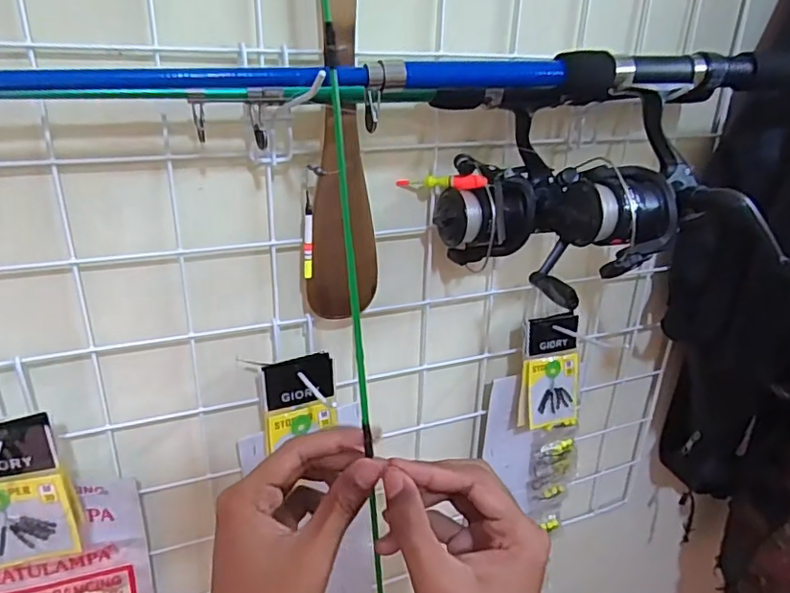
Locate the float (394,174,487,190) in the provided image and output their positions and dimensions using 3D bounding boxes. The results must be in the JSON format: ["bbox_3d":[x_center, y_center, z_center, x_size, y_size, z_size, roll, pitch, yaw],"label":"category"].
[{"bbox_3d":[0.033,-0.081,0.401,0.064,0.013,0.012,13,27,26],"label":"float"}]

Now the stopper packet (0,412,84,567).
[{"bbox_3d":[-0.221,0.117,0.335,0.053,0.092,0.022,-11,27,-26],"label":"stopper packet"}]

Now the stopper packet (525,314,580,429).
[{"bbox_3d":[0.137,0.064,0.491,0.051,0.096,0.006,-7,11,-17],"label":"stopper packet"}]

